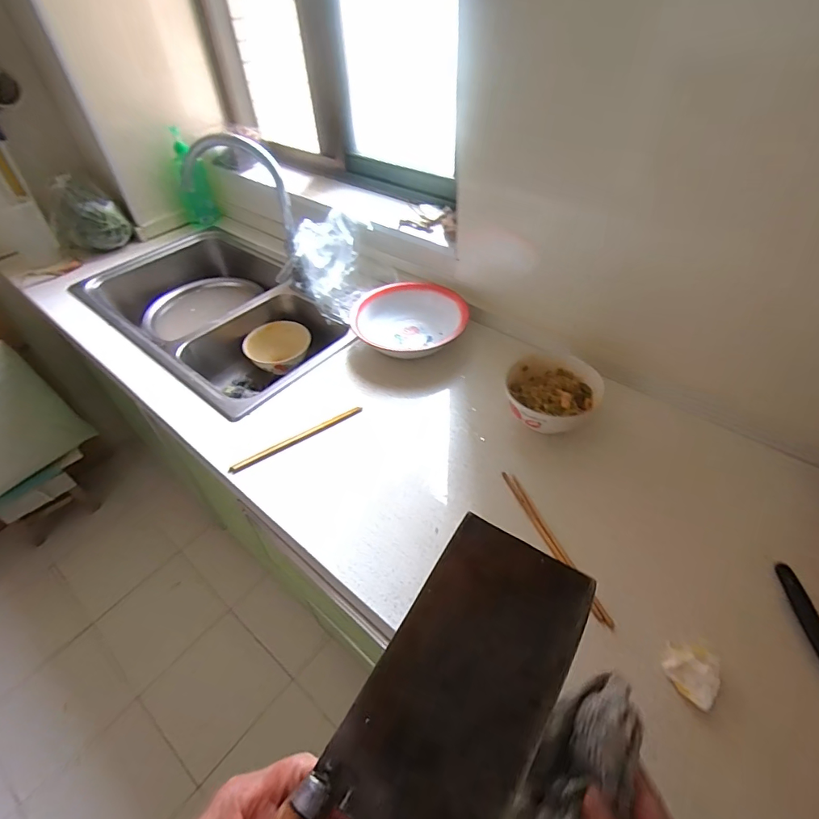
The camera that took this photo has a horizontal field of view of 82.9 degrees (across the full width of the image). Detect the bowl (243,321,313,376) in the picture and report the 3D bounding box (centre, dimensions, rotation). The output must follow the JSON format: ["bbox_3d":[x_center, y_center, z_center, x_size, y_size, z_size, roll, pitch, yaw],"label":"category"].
[{"bbox_3d":[-0.332,-0.156,1.194,0.168,0.083,0.130,-17,47,-12],"label":"bowl"}]

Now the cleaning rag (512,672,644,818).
[{"bbox_3d":[0.119,0.263,0.326,0.060,0.050,0.142,22,80,23],"label":"cleaning rag"}]

